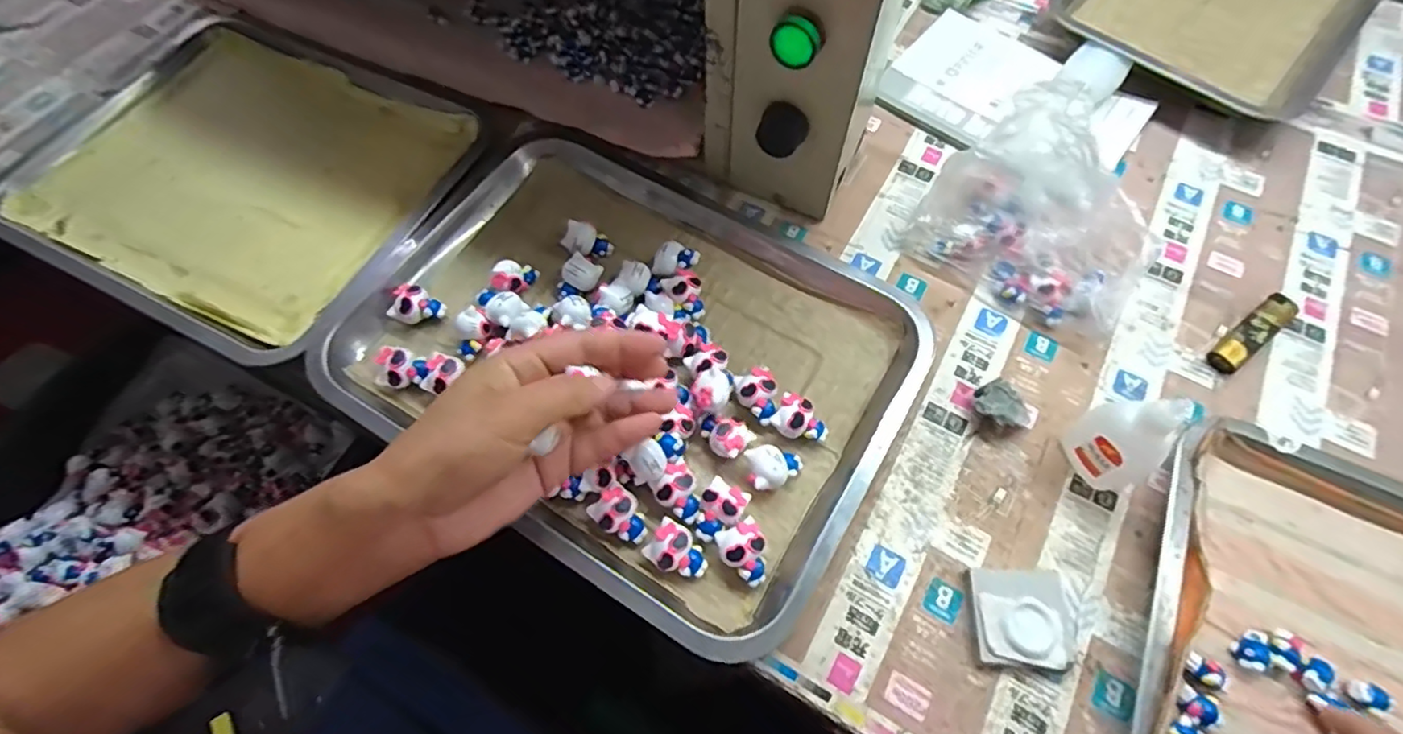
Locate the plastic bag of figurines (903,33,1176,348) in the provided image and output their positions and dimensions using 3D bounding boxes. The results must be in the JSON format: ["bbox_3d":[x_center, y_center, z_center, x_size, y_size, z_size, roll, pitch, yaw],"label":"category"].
[{"bbox_3d":[0.240,-0.112,0.416,0.151,0.117,0.110,38,70,17],"label":"plastic bag of figurines"}]

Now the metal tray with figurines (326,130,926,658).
[{"bbox_3d":[-0.049,-0.016,0.424,0.358,0.042,0.277,29,68,14],"label":"metal tray with figurines"}]

